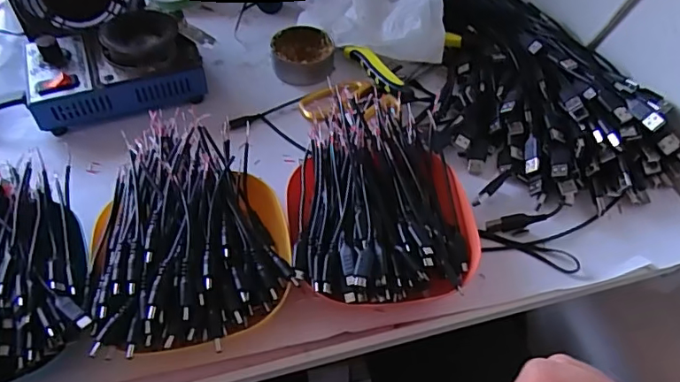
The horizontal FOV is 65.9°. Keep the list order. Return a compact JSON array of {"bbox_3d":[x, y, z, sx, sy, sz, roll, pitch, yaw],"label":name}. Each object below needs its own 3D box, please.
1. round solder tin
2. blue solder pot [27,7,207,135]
[{"bbox_3d":[-0.037,-0.139,0.536,0.062,0.024,0.065,1,52,-2],"label":"round solder tin"},{"bbox_3d":[-0.207,-0.118,0.483,0.149,0.053,0.085,-15,54,-14],"label":"blue solder pot"}]

